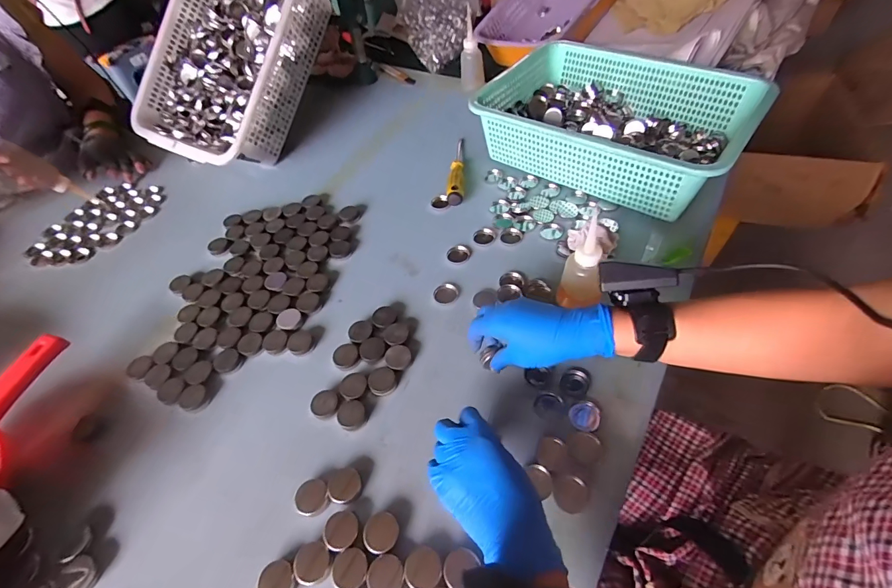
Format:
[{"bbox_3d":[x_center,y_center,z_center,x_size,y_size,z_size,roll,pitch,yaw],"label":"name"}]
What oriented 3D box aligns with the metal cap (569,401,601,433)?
[{"bbox_3d":[0.153,0.133,0.439,0.031,0.009,0.032,-2,53,3],"label":"metal cap"}]

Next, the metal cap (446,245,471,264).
[{"bbox_3d":[0.019,-0.059,0.603,0.035,0.012,0.032,-2,53,3],"label":"metal cap"}]

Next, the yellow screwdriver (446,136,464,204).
[{"bbox_3d":[0.018,-0.220,0.710,0.028,0.025,0.163,-1,53,4],"label":"yellow screwdriver"}]

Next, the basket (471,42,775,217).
[{"bbox_3d":[0.269,-0.290,0.678,0.404,0.118,0.296,31,61,25],"label":"basket"}]

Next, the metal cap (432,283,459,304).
[{"bbox_3d":[0.000,-0.001,0.559,0.034,0.005,0.028,-25,55,-14],"label":"metal cap"}]

